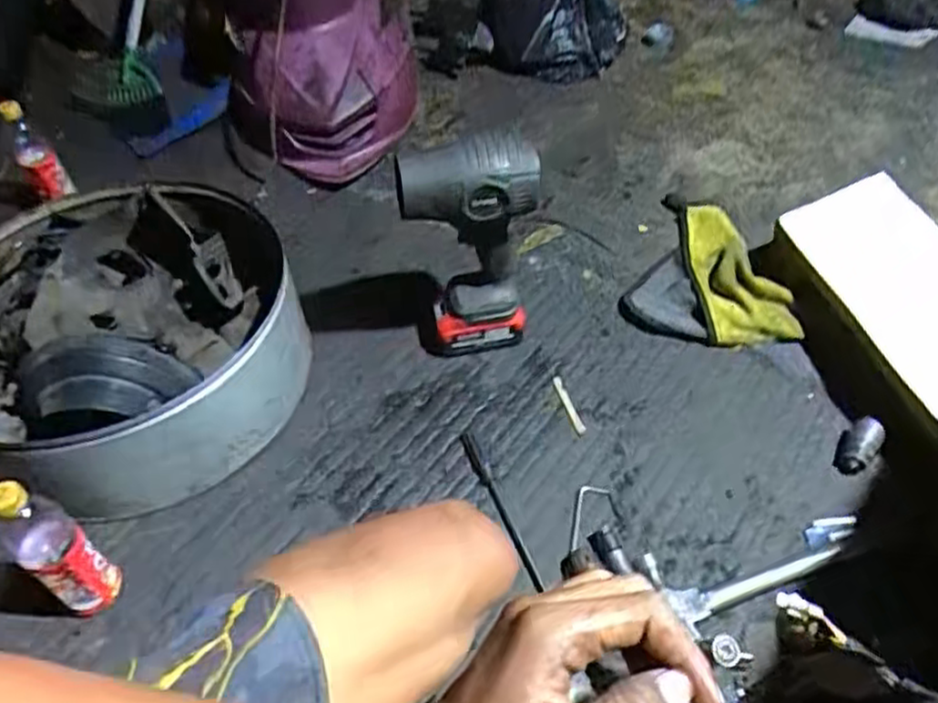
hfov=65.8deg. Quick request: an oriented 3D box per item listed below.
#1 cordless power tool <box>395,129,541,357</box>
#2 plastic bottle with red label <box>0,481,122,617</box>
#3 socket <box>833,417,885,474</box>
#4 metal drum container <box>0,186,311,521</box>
[{"bbox_3d":[0.003,-0.112,0.875,0.153,0.289,0.080,-2,49,3],"label":"cordless power tool"},{"bbox_3d":[-0.397,0.186,0.690,0.064,0.190,0.055,27,56,25],"label":"plastic bottle with red label"},{"bbox_3d":[0.446,0.108,0.829,0.037,0.037,0.068,31,58,28],"label":"socket"},{"bbox_3d":[-0.422,-0.033,0.880,0.424,0.207,0.439,-2,49,3],"label":"metal drum container"}]

